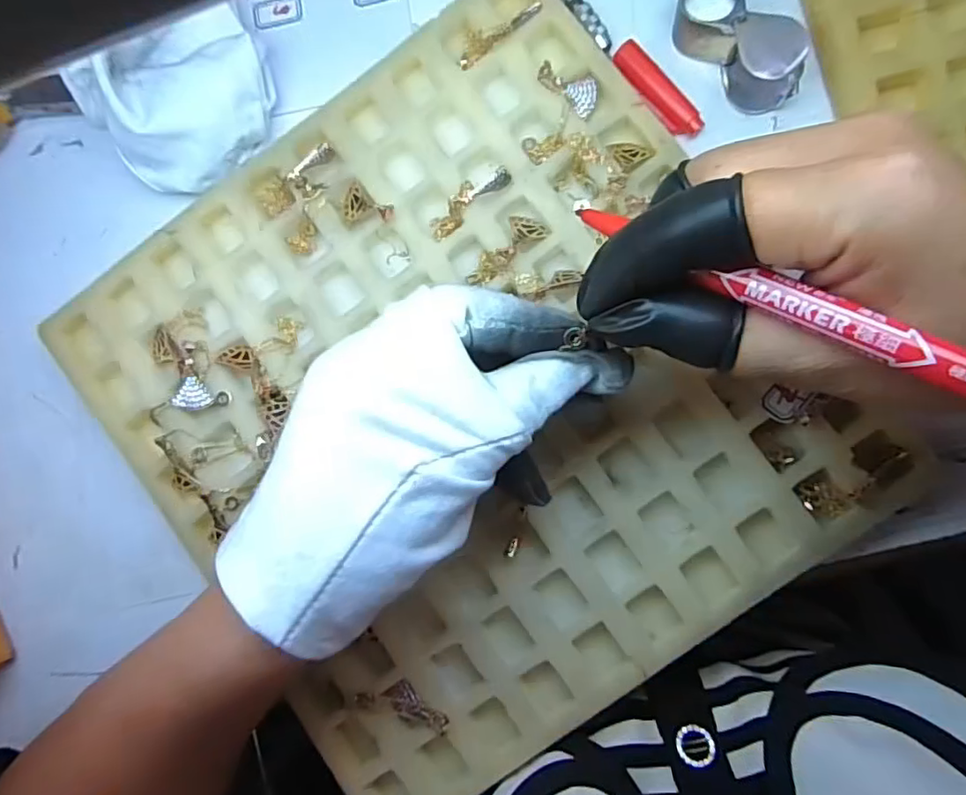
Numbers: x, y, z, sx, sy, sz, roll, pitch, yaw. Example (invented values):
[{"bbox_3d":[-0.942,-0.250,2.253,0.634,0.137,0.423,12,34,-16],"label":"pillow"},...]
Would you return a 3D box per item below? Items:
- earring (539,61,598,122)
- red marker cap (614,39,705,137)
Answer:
[{"bbox_3d":[0.033,-0.123,0.236,0.027,0.005,0.016,10,90,-29],"label":"earring"},{"bbox_3d":[0.071,-0.125,0.245,0.013,0.008,0.046,-39,84,5],"label":"red marker cap"}]

